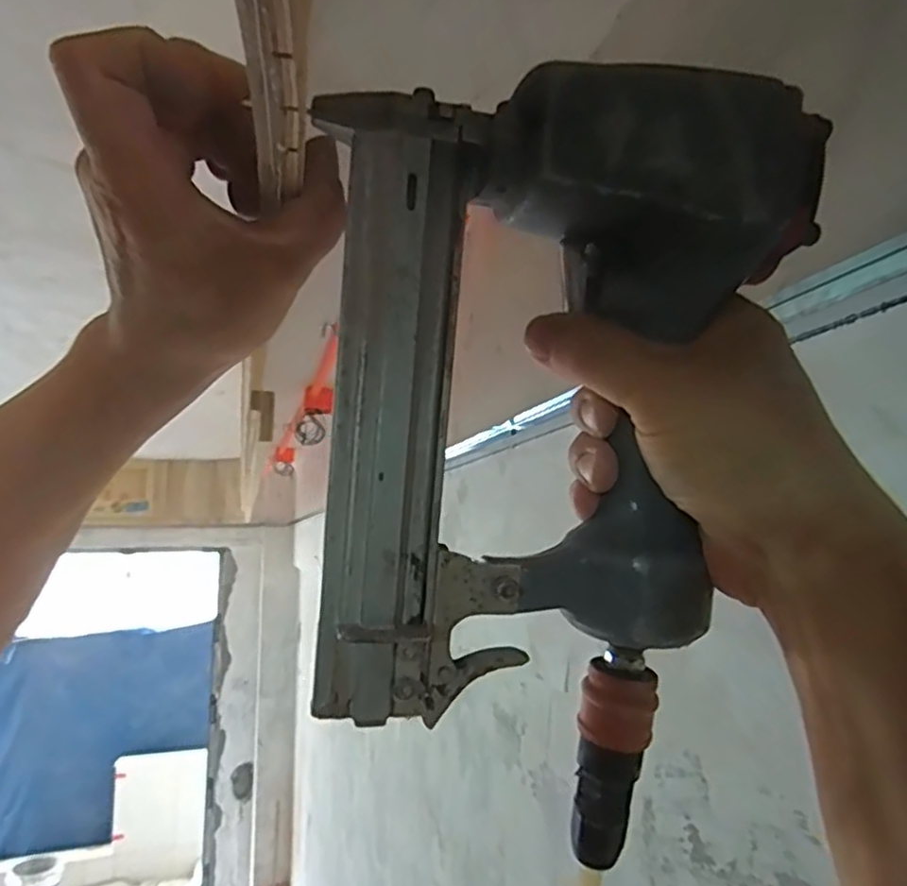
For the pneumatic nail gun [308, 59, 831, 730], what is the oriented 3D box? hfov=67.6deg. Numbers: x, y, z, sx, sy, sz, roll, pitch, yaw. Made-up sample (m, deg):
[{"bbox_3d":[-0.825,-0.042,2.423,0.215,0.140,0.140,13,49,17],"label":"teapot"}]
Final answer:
[{"bbox_3d":[0.040,-0.018,0.251,0.162,0.210,0.064,0,7,-3],"label":"pneumatic nail gun"}]

